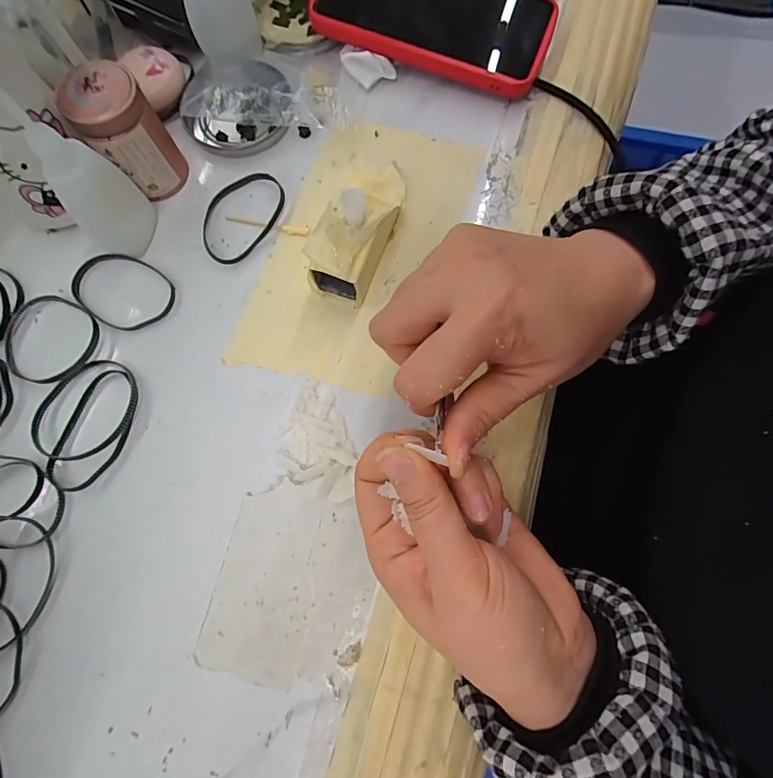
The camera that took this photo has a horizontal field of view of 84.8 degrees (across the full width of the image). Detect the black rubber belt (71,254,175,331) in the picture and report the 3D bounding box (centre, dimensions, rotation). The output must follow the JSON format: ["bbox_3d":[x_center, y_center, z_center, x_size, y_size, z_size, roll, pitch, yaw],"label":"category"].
[{"bbox_3d":[-0.172,-0.064,0.274,0.069,0.004,0.048,31,78,10],"label":"black rubber belt"}]

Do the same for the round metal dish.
[{"bbox_3d":[-0.106,-0.206,0.299,0.074,0.019,0.069,-1,75,2],"label":"round metal dish"}]

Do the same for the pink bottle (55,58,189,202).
[{"bbox_3d":[-0.162,-0.158,0.266,0.044,0.067,0.037,-32,76,-6],"label":"pink bottle"}]

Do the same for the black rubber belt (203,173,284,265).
[{"bbox_3d":[-0.099,-0.119,0.288,0.048,0.005,0.070,38,80,11],"label":"black rubber belt"}]

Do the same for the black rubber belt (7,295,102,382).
[{"bbox_3d":[-0.212,-0.033,0.268,0.057,0.008,0.060,-1,75,2],"label":"black rubber belt"}]

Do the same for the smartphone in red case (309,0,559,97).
[{"bbox_3d":[0.034,-0.269,0.308,0.167,0.027,0.084,20,77,7],"label":"smartphone in red case"}]

